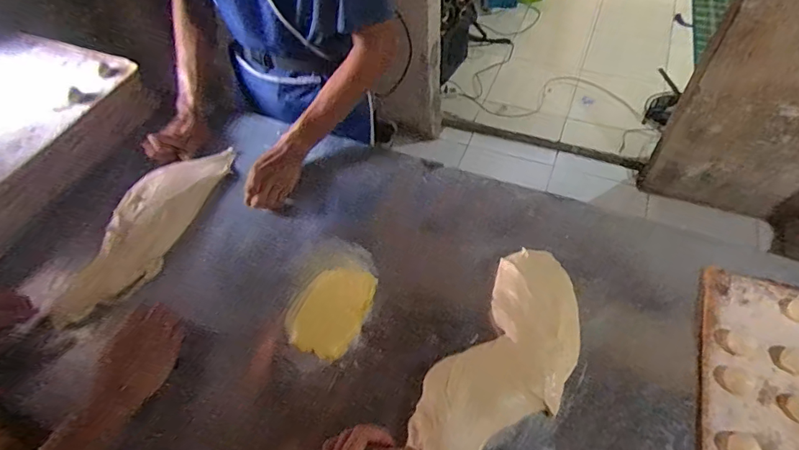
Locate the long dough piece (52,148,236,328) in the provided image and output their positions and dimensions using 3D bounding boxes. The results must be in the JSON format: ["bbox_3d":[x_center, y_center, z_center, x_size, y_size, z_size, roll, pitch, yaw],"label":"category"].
[{"bbox_3d":[-0.421,-0.007,0.779,0.114,0.051,0.392,14,55,14],"label":"long dough piece"}]

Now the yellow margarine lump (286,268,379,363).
[{"bbox_3d":[-0.100,0.125,0.687,0.105,0.026,0.145,15,56,14],"label":"yellow margarine lump"}]

